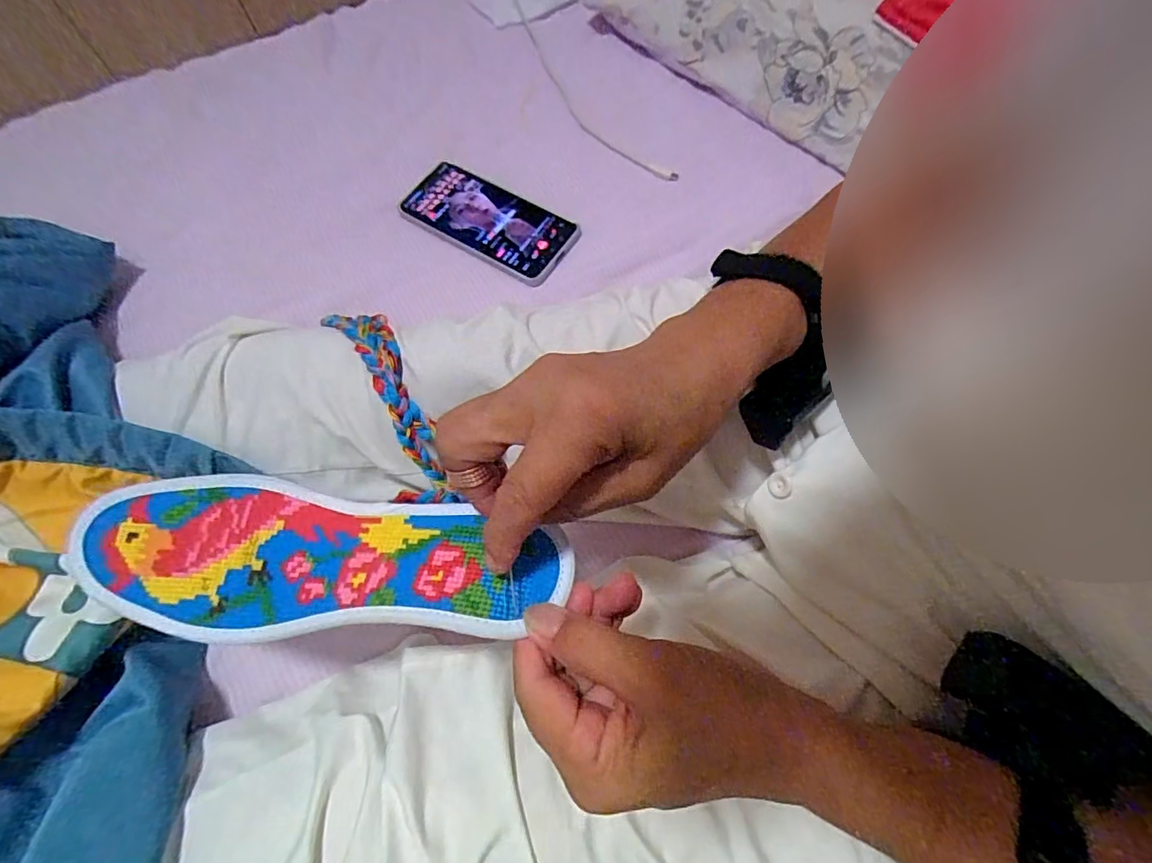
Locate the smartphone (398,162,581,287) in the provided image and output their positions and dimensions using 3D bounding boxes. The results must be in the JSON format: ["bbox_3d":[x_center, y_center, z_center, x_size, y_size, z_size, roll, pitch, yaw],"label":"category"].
[{"bbox_3d":[-0.083,-0.198,0.488,0.165,0.013,0.077,31,74,11],"label":"smartphone"}]

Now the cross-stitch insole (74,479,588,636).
[{"bbox_3d":[-0.121,0.060,0.242,0.234,0.016,0.069,2,64,9],"label":"cross-stitch insole"}]

